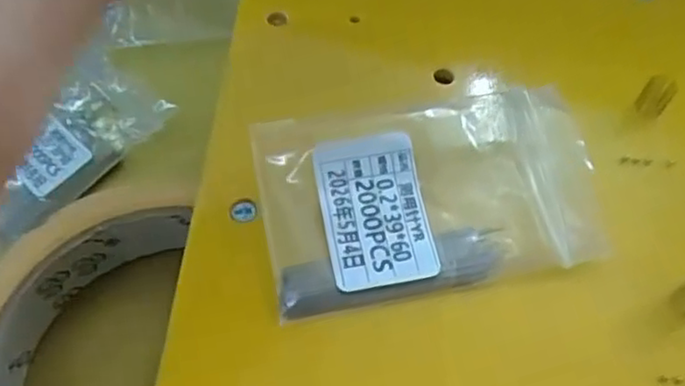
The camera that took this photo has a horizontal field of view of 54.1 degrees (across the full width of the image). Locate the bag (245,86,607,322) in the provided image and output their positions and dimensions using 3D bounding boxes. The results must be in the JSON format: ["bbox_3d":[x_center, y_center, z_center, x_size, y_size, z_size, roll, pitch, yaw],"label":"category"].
[{"bbox_3d":[0.018,0.001,0.134,0.065,0.011,0.037,-10,61,-6],"label":"bag"}]

